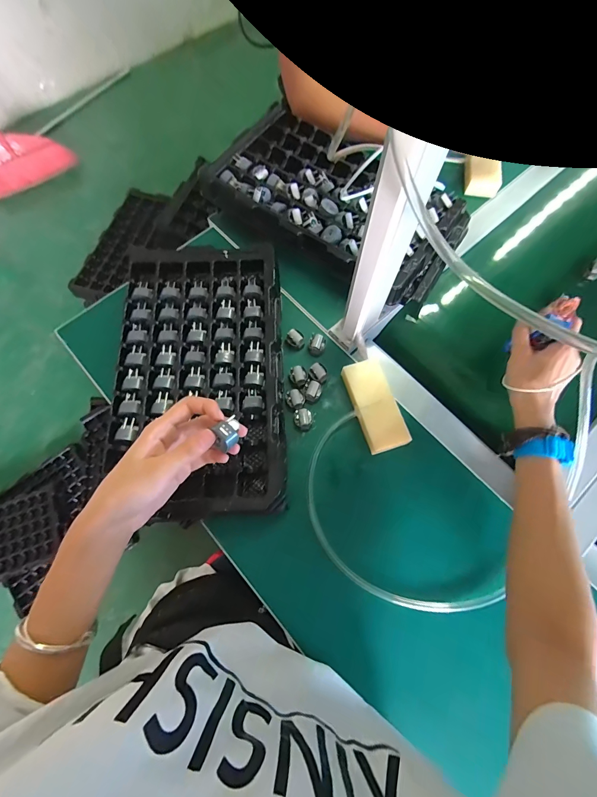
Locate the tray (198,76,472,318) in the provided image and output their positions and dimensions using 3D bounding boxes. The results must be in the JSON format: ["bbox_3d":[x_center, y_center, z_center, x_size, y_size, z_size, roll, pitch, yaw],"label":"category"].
[{"bbox_3d":[0.047,-0.300,0.521,0.360,0.048,0.216,34,75,11],"label":"tray"}]

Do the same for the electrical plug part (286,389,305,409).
[{"bbox_3d":[-0.003,0.002,0.449,0.025,0.021,0.023,-14,72,-4],"label":"electrical plug part"}]

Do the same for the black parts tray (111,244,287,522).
[{"bbox_3d":[-0.121,-0.036,0.430,0.197,0.037,0.349,-3,71,-1],"label":"black parts tray"}]

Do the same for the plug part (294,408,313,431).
[{"bbox_3d":[0.007,0.026,0.445,0.024,0.018,0.026,5,71,2],"label":"plug part"}]

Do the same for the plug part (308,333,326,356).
[{"bbox_3d":[0.026,-0.076,0.478,0.022,0.021,0.023,16,72,6],"label":"plug part"}]

